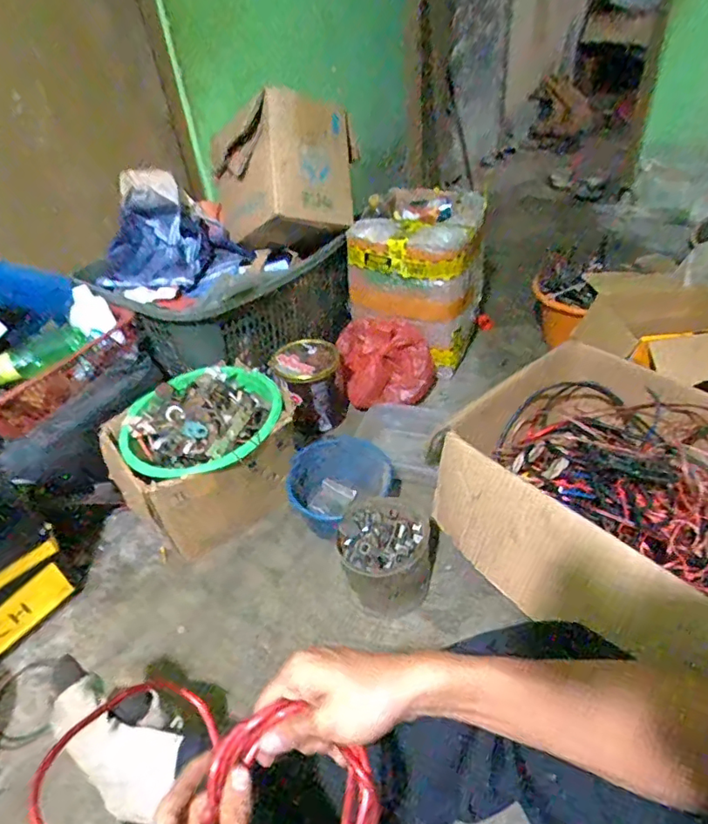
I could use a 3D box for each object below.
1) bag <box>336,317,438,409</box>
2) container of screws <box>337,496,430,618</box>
[{"bbox_3d":[0.076,-0.121,1.228,0.216,0.145,0.194,-6,40,1],"label":"bag"},{"bbox_3d":[0.050,0.226,0.847,0.139,0.109,0.142,-4,40,4],"label":"container of screws"}]

